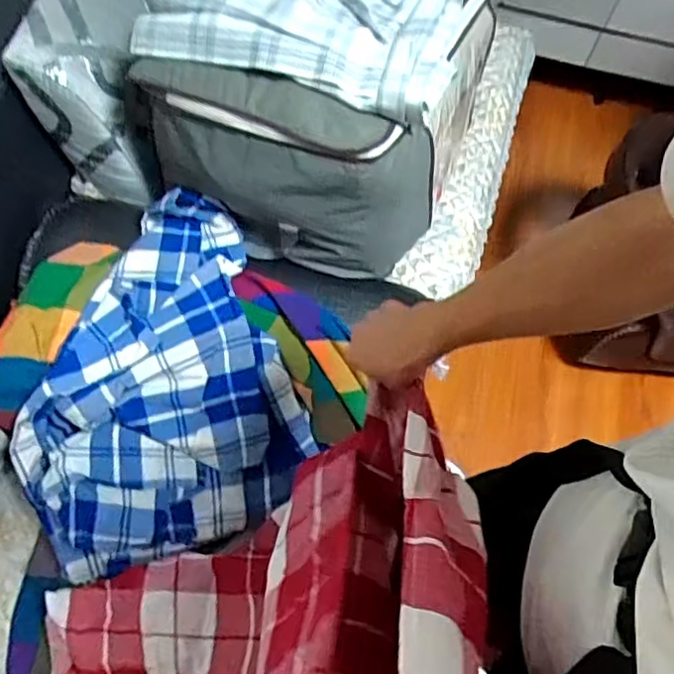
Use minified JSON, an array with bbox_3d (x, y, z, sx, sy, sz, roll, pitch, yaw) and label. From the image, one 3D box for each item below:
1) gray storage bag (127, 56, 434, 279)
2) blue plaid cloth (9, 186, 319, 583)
[{"bbox_3d":[-0.072,-0.225,0.889,0.419,0.248,0.136,11,64,2],"label":"gray storage bag"},{"bbox_3d":[-0.272,0.067,0.885,0.391,0.100,0.502,-19,85,-11],"label":"blue plaid cloth"}]

